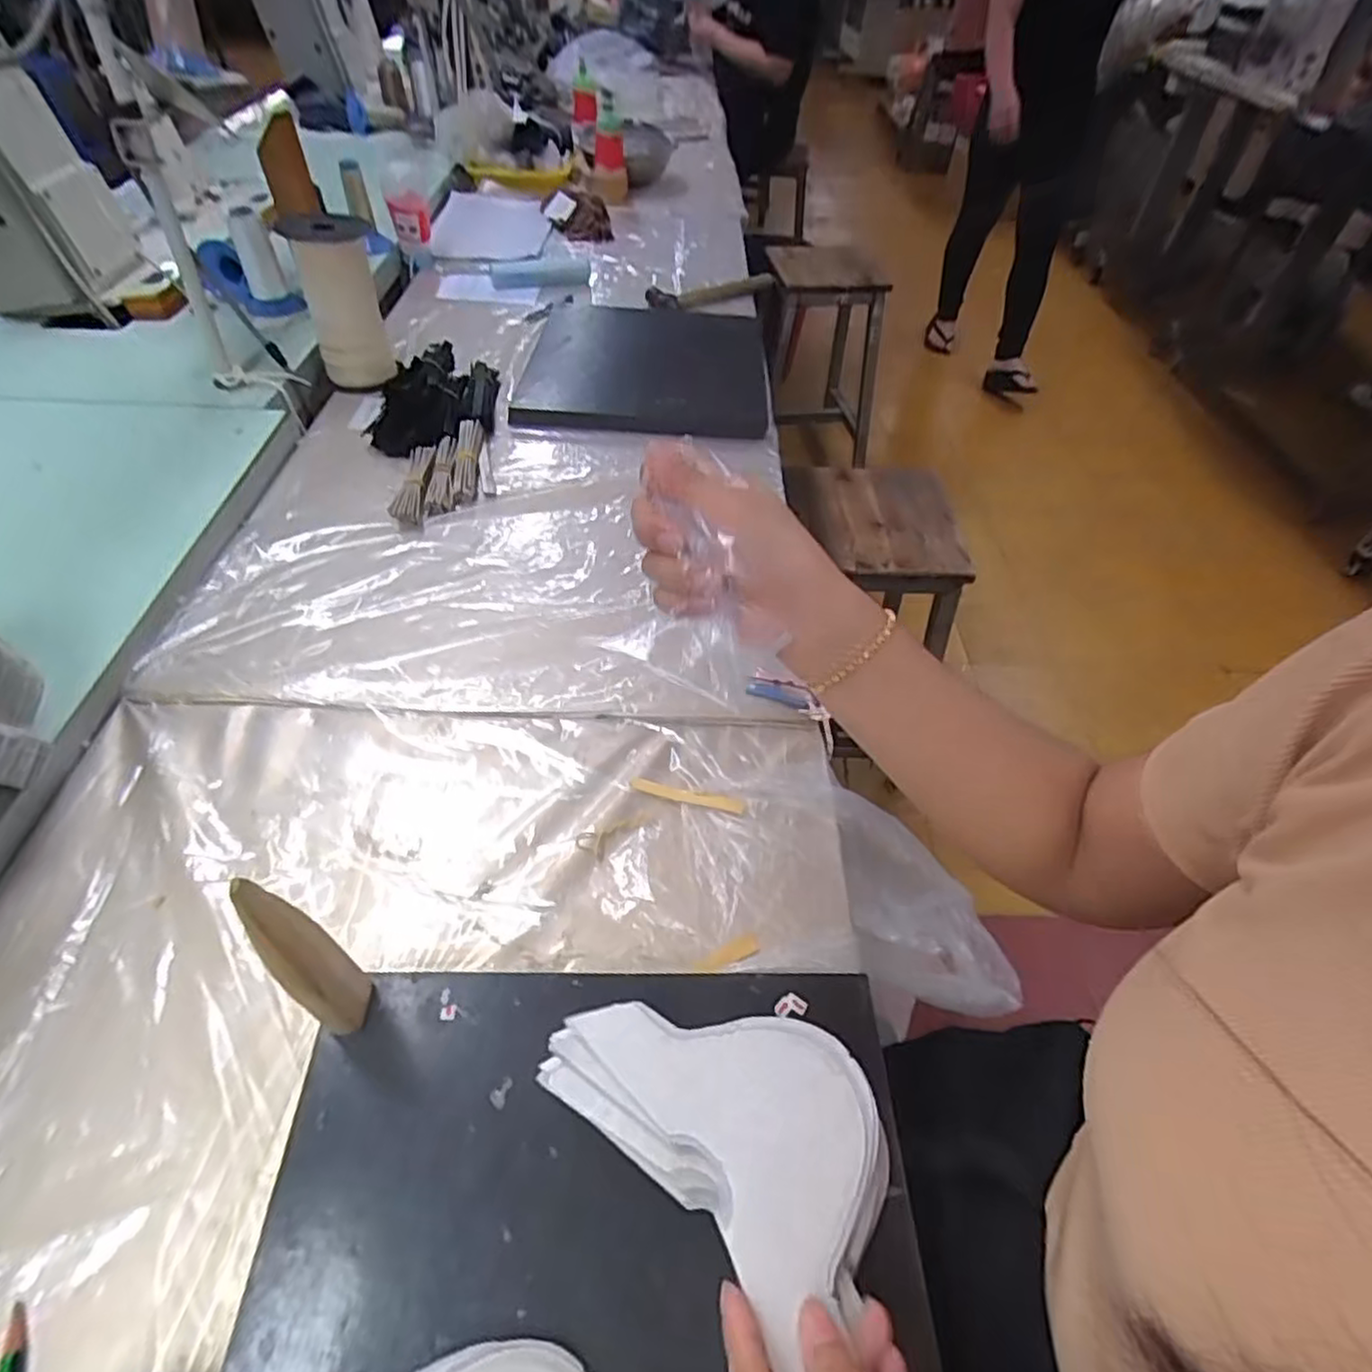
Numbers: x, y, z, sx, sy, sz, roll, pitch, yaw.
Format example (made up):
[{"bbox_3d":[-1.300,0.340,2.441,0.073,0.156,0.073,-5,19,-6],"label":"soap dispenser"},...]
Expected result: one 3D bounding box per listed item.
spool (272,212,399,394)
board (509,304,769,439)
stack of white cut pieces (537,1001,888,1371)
[{"bbox_3d":[-0.384,-0.421,0.801,0.085,0.159,0.076,-7,50,-11],"label":"spool"},{"bbox_3d":[-0.049,-0.415,0.911,0.299,0.032,0.306,2,49,-3],"label":"board"},{"bbox_3d":[0.023,0.194,0.324,0.107,0.025,0.161,-34,60,-29],"label":"stack of white cut pieces"}]

